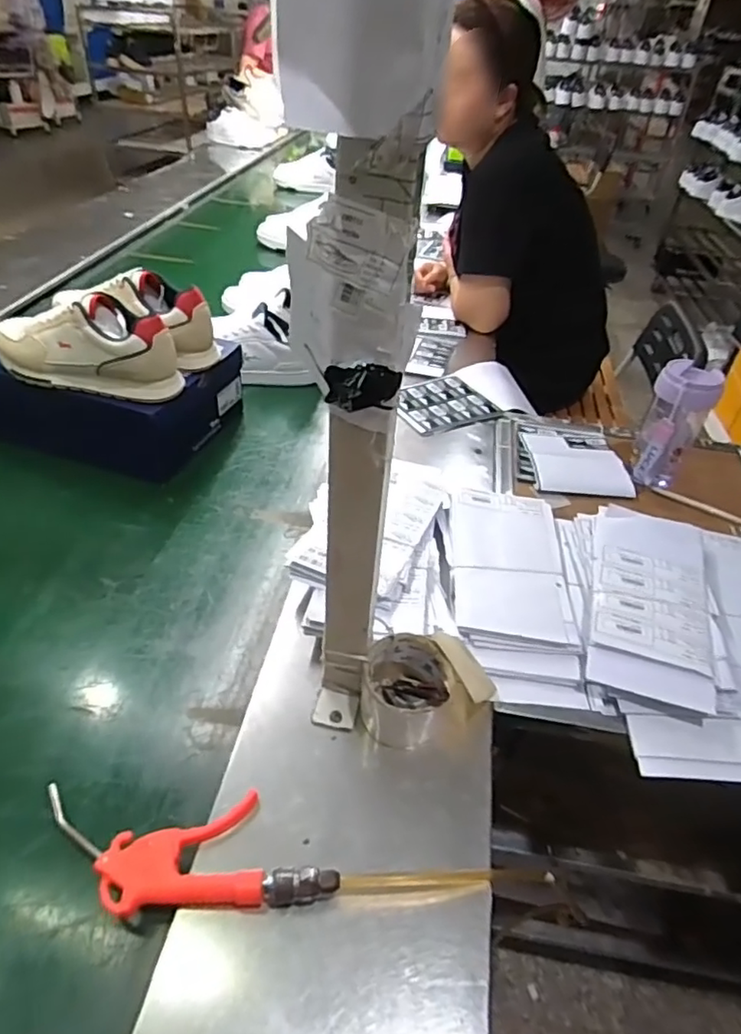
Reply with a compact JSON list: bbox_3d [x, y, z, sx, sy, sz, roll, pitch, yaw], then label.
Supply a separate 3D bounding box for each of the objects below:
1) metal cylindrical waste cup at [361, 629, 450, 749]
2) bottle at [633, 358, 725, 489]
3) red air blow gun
[{"bbox_3d":[0.033,0.167,0.573,0.077,0.077,0.084,3,40,-2],"label":"metal cylindrical waste cup"},{"bbox_3d":[0.436,-0.121,0.869,0.081,0.208,0.084,23,43,21],"label":"bottle"},{"bbox_3d":[-0.148,0.266,0.484,0.237,0.031,0.095,0,40,-5],"label":"red air blow gun"}]

